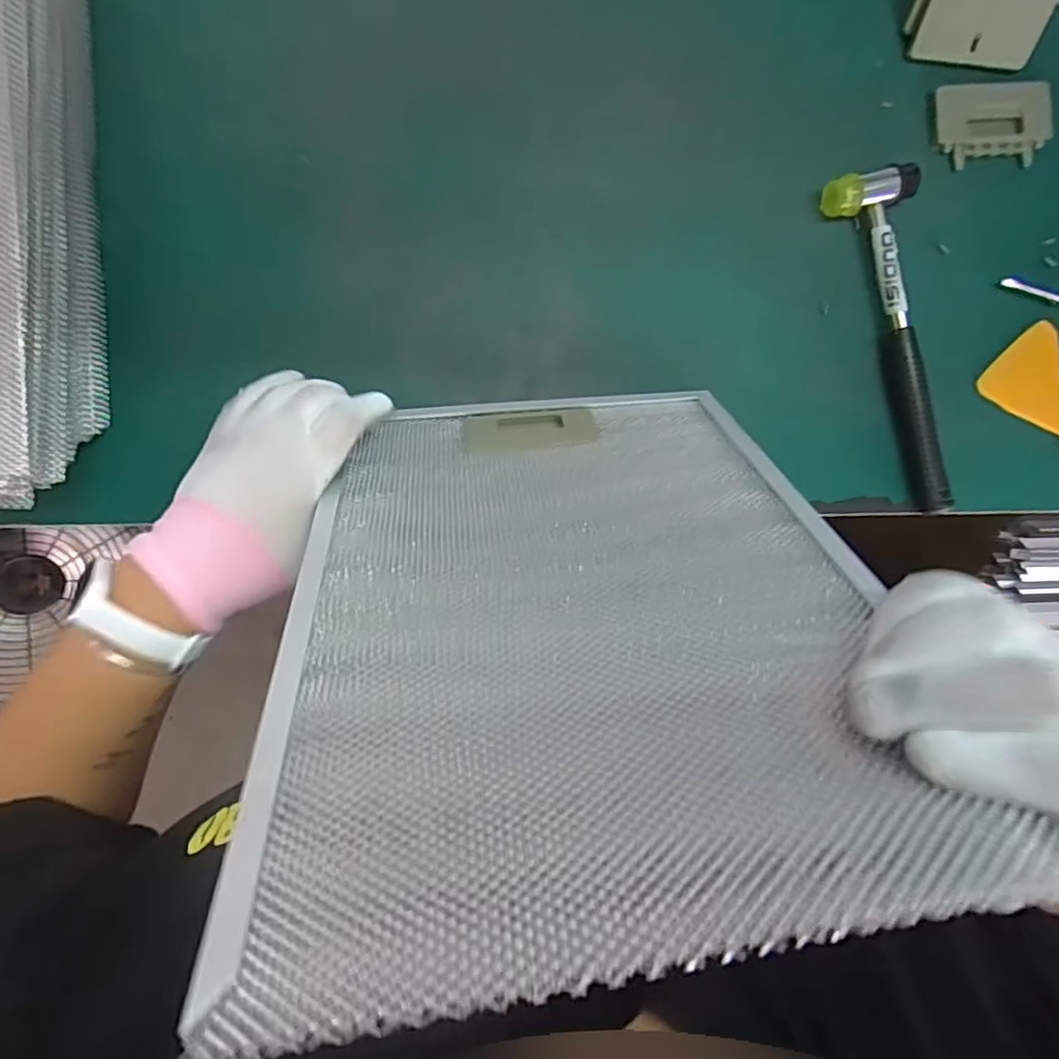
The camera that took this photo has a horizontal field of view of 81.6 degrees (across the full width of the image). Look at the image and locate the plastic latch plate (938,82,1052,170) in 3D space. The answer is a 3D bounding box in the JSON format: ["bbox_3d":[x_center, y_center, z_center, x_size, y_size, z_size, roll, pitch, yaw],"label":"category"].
[{"bbox_3d":[0.339,-0.293,0.443,0.090,0.008,0.053,-6,92,-5],"label":"plastic latch plate"}]

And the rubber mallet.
[{"bbox_3d":[0.266,-0.133,0.438,0.056,0.026,0.239,-15,92,-4],"label":"rubber mallet"}]

